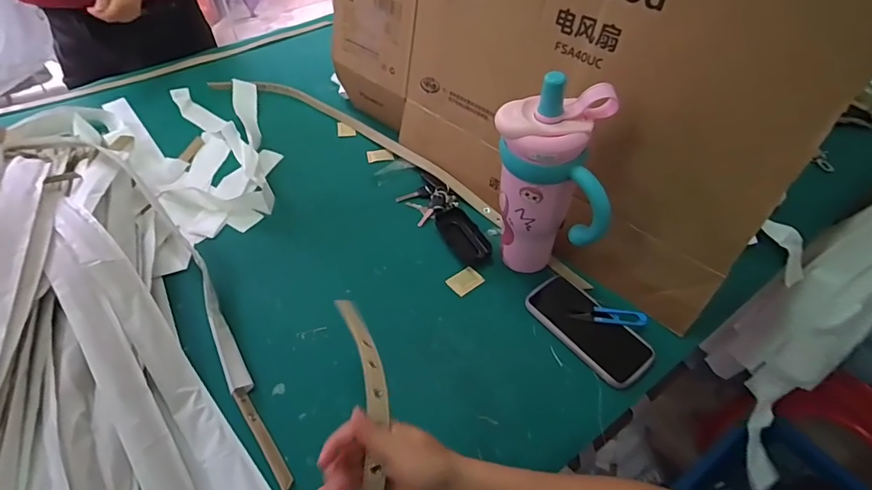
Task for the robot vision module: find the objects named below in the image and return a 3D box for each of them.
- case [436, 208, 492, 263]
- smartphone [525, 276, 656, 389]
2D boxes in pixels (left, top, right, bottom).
[{"bbox_3d":[0.041,-0.016,0.743,0.051,0.019,0.113,-23,53,-19],"label":"case"},{"bbox_3d":[0.206,0.110,0.631,0.082,0.012,0.170,-30,56,-24],"label":"smartphone"}]

